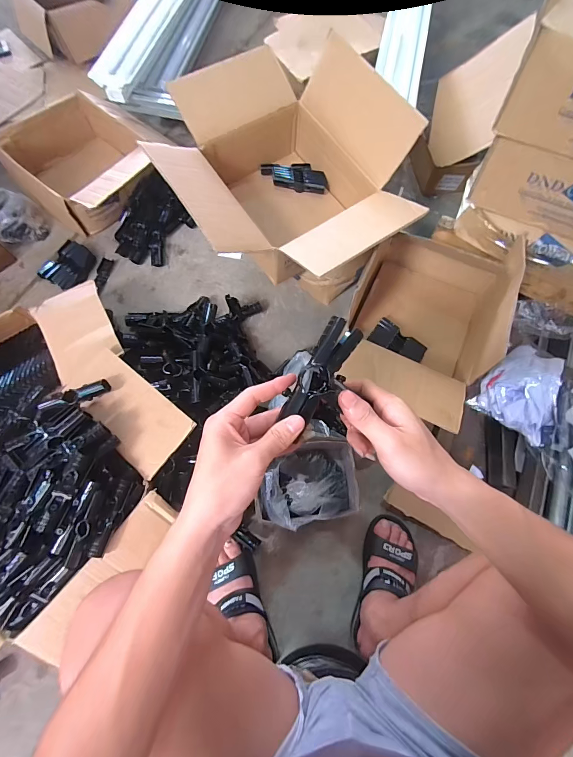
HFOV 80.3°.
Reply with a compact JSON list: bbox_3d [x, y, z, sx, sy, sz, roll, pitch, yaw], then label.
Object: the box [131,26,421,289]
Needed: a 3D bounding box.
[{"bbox_3d":[-0.009,-0.413,0.740,0.445,0.258,0.512,-34,74,-12],"label":"box"}]

